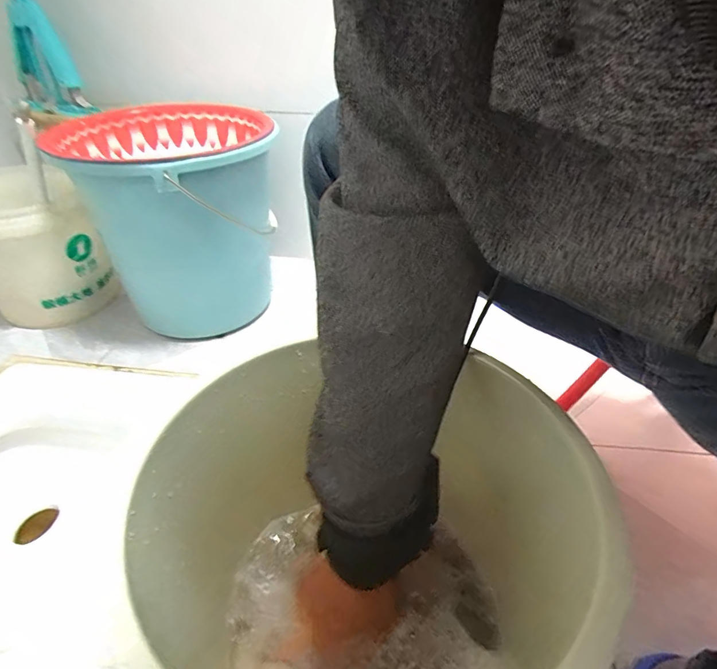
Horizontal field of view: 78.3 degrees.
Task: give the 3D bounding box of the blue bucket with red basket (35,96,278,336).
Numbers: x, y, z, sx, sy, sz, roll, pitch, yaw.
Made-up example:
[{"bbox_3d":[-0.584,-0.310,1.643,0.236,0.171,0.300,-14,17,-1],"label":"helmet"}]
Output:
[{"bbox_3d":[-0.378,-0.237,0.957,0.452,0.396,0.392,25,43,29],"label":"blue bucket with red basket"}]

